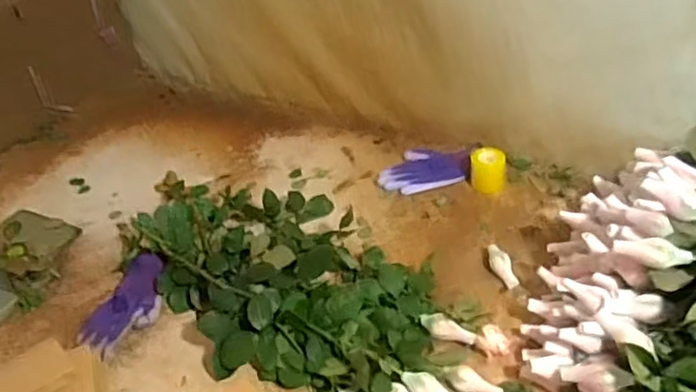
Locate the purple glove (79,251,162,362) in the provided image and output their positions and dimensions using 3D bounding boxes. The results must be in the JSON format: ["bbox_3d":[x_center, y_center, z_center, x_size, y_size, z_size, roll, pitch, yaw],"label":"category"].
[{"bbox_3d":[-0.342,0.170,1.008,0.085,0.040,0.179,11,41,22],"label":"purple glove"}]

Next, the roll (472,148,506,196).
[{"bbox_3d":[0.257,-0.047,1.175,0.062,0.064,0.062,1,38,10],"label":"roll"}]

